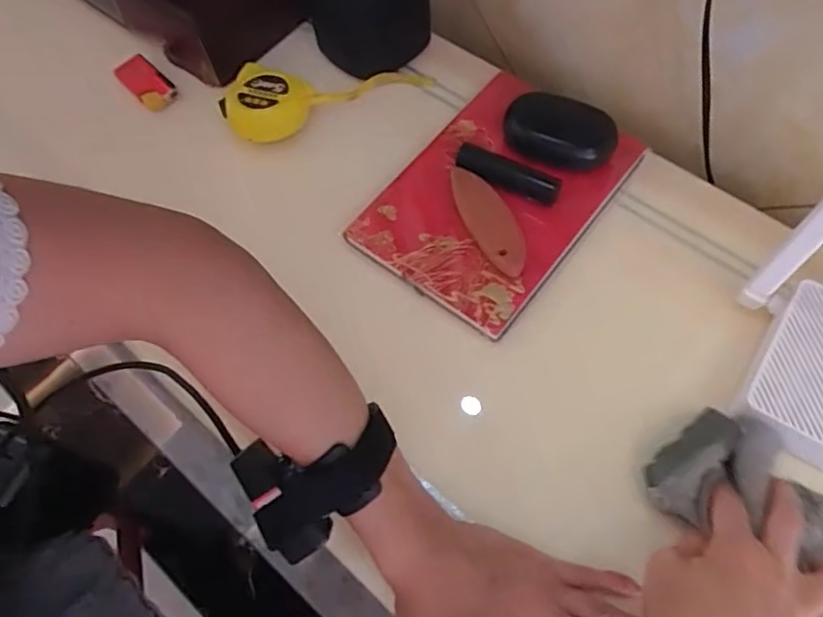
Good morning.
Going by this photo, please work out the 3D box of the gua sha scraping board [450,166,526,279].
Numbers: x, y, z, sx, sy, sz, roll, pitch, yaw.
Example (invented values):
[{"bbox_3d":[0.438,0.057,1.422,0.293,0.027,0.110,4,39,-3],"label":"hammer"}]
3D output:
[{"bbox_3d":[0.058,-0.068,0.477,0.035,0.009,0.101,-19,63,-7],"label":"gua sha scraping board"}]

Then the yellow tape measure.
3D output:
[{"bbox_3d":[-0.080,-0.200,0.558,0.175,0.036,0.080,-27,64,-11],"label":"yellow tape measure"}]

